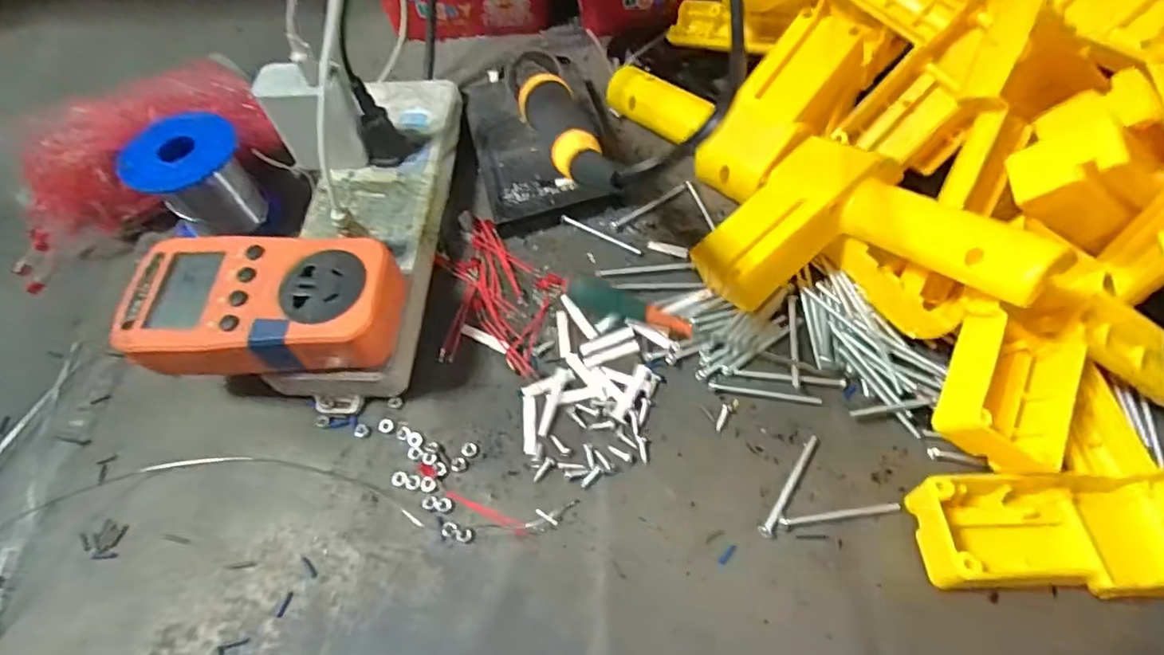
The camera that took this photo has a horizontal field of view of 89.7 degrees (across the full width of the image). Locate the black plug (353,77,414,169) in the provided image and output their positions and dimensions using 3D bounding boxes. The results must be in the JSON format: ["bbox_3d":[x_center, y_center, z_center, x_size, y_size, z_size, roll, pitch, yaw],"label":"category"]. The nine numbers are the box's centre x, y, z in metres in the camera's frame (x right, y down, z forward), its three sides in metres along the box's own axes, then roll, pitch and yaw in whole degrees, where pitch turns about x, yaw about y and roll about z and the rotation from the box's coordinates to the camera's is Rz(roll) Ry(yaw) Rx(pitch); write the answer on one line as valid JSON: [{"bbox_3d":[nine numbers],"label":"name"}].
[{"bbox_3d":[-0.122,-0.121,0.352,0.027,0.048,0.023,-27,63,-10],"label":"black plug"}]

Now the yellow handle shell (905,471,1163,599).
[{"bbox_3d":[0.207,0.090,0.255,0.119,0.029,0.049,-2,62,3],"label":"yellow handle shell"}]

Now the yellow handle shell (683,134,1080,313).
[{"bbox_3d":[0.141,-0.037,0.291,0.105,0.032,0.143,-46,49,-7],"label":"yellow handle shell"}]

